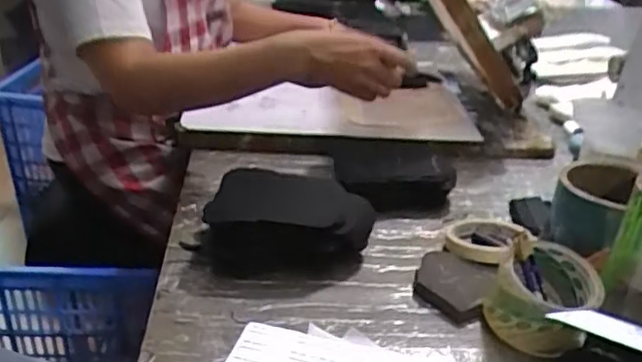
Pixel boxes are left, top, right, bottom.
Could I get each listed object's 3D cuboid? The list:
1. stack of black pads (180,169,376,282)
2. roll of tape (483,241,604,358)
[{"bbox_3d":[-0.038,0.046,0.664,0.177,0.079,0.098,2,29,-3],"label":"stack of black pads"},{"bbox_3d":[0.207,0.113,0.575,0.093,0.070,0.109,18,32,24],"label":"roll of tape"}]

